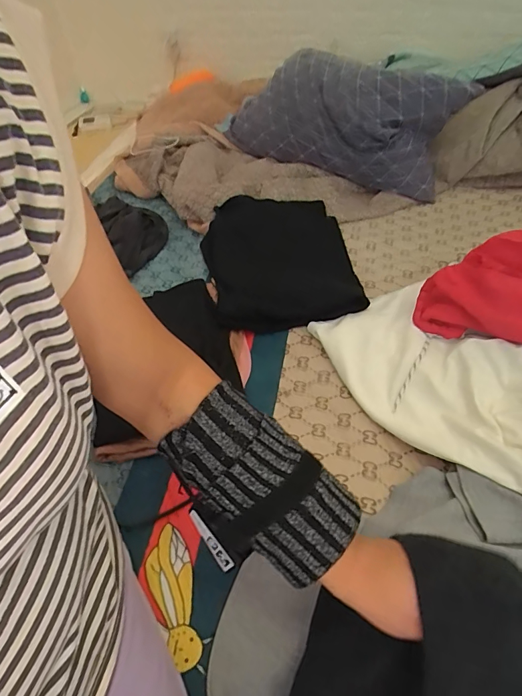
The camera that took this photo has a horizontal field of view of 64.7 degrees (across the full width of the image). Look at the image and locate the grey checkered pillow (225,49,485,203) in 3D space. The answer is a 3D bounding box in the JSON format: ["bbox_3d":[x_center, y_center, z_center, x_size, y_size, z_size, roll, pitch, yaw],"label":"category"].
[{"bbox_3d":[0.180,-0.601,1.081,0.636,0.232,0.241,34,57,29],"label":"grey checkered pillow"}]

